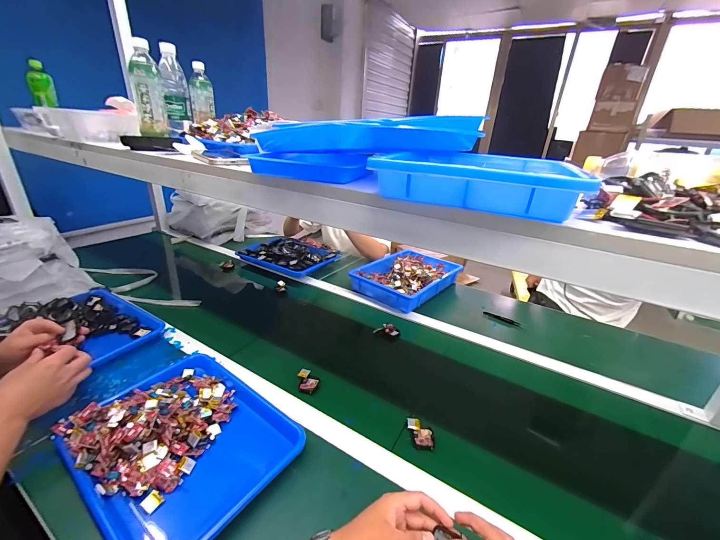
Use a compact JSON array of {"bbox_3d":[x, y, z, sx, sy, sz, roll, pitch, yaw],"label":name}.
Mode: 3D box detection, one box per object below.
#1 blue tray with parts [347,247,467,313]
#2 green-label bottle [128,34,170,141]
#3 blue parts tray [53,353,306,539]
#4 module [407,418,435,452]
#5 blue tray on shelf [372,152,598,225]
[{"bbox_3d":[0.167,0.018,1.084,0.237,0.057,0.374,24,32,37],"label":"blue tray with parts"},{"bbox_3d":[-0.486,-0.412,0.721,0.060,0.194,0.058,-12,29,-30],"label":"green-label bottle"},{"bbox_3d":[-0.275,0.262,0.513,0.324,0.044,0.269,20,30,32],"label":"blue parts tray"},{"bbox_3d":[0.108,0.288,0.556,0.044,0.012,0.051,3,25,-1],"label":"module"},{"bbox_3d":[0.155,-0.131,0.433,0.210,0.041,0.273,12,26,18],"label":"blue tray on shelf"}]

